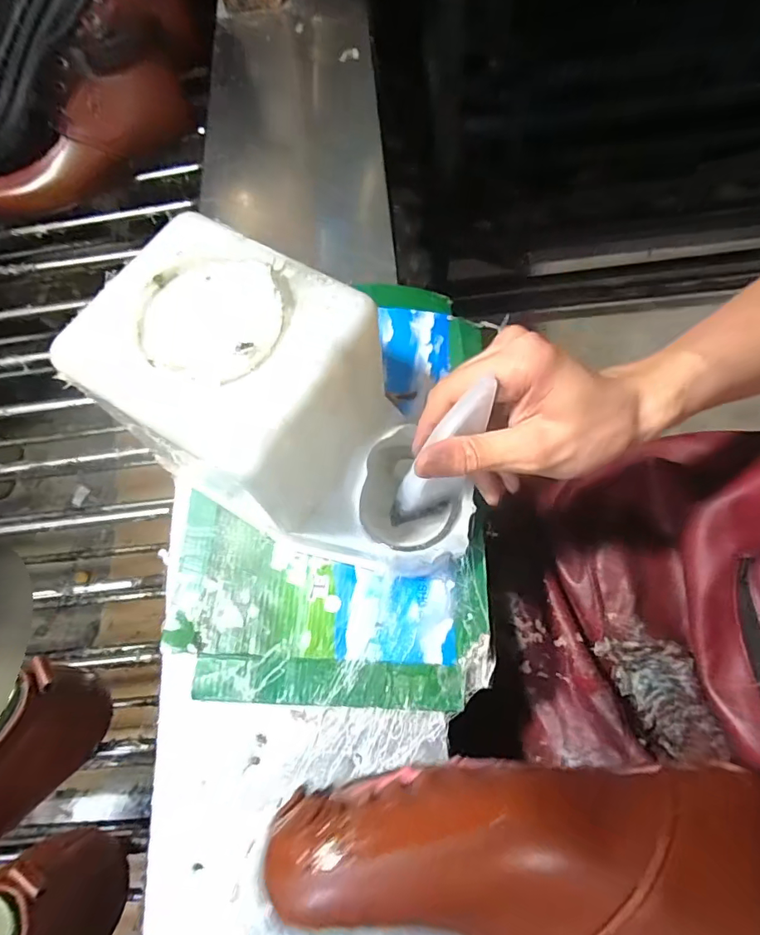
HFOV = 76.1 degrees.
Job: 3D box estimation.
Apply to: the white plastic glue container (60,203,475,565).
[{"bbox_3d":[-0.047,-0.028,0.320,0.245,0.141,0.142,27,77,11],"label":"white plastic glue container"}]

